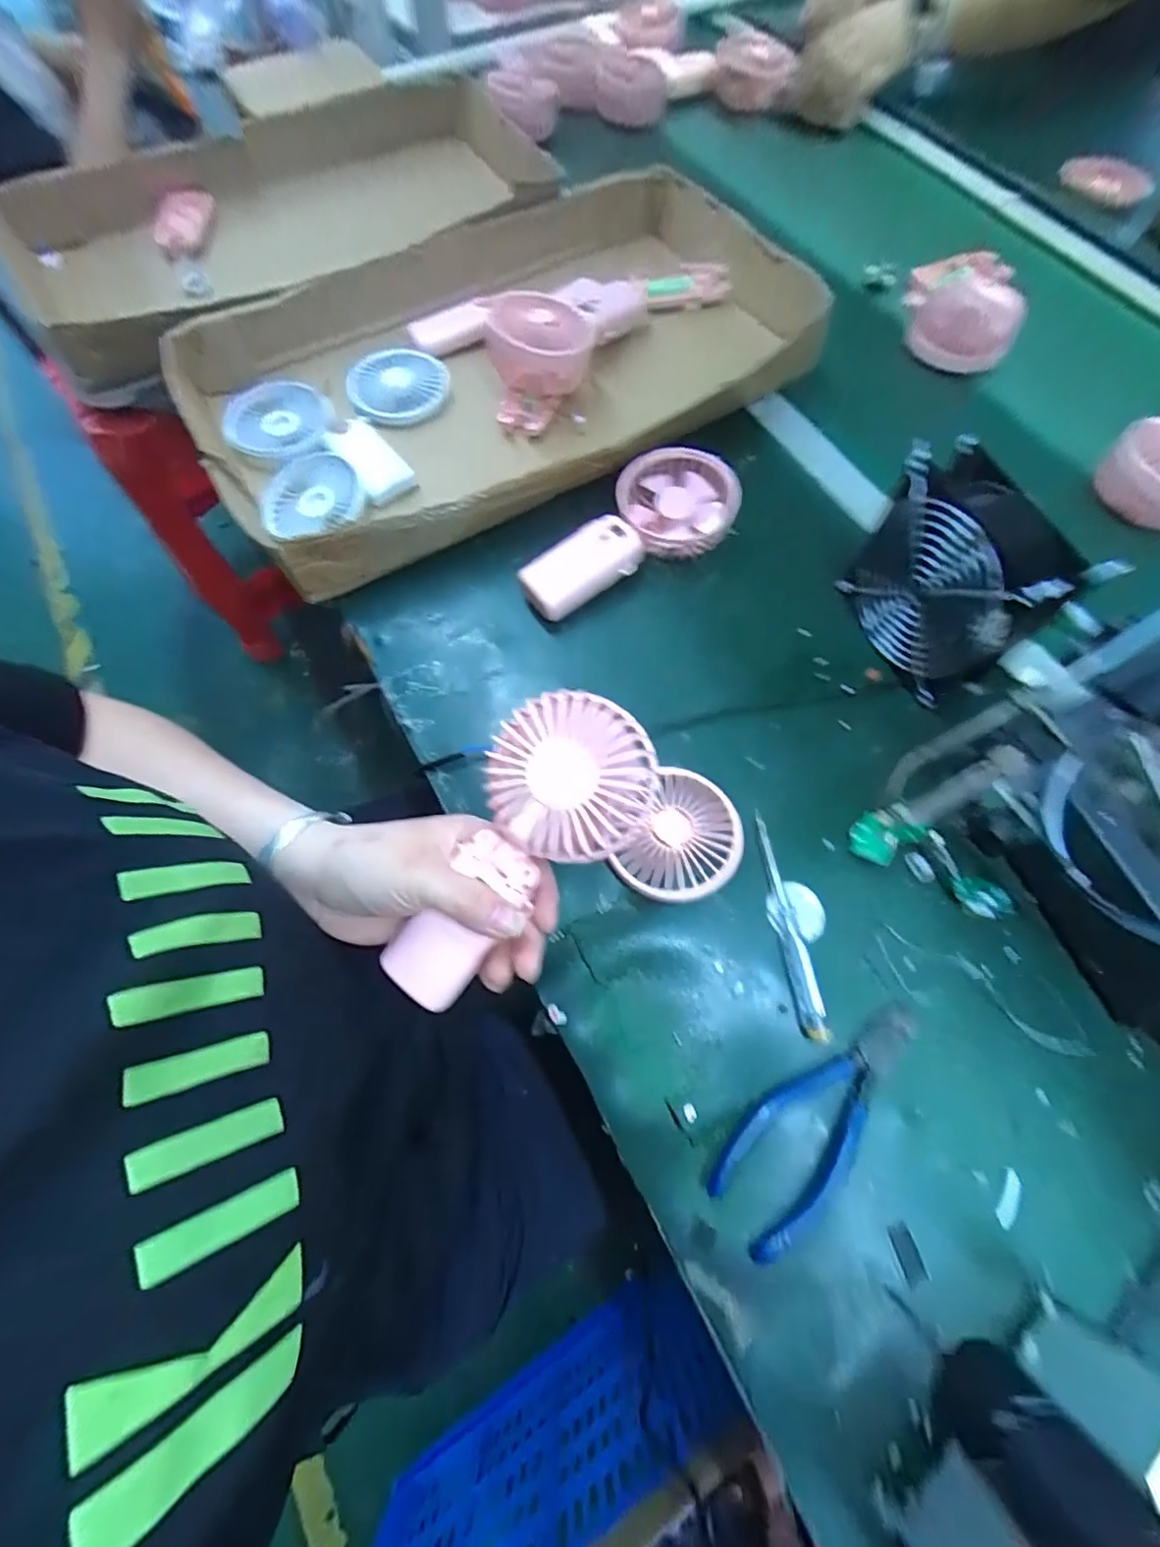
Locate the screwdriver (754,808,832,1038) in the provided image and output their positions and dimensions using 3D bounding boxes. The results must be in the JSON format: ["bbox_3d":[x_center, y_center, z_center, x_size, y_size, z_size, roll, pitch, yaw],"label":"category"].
[{"bbox_3d":[0.129,0.091,0.351,0.015,0.008,0.140,-8,69,-1],"label":"screwdriver"}]

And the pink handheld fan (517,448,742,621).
[{"bbox_3d":[0.037,-0.197,0.448,0.190,0.035,0.086,-26,70,-7],"label":"pink handheld fan"}]

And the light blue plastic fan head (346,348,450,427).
[{"bbox_3d":[-0.166,-0.358,0.514,0.089,0.013,0.089,-13,69,-3],"label":"light blue plastic fan head"}]

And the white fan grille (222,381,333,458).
[{"bbox_3d":[-0.264,-0.315,0.496,0.091,0.011,0.088,-2,69,1],"label":"white fan grille"}]

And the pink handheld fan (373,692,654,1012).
[{"bbox_3d":[-0.033,0.042,0.291,0.079,0.034,0.179,40,100,16],"label":"pink handheld fan"}]

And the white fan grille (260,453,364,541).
[{"bbox_3d":[-0.226,-0.233,0.471,0.090,0.009,0.072,-13,88,10],"label":"white fan grille"}]

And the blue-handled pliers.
[{"bbox_3d":[0.139,0.188,0.310,0.153,0.015,0.054,-38,72,-12],"label":"blue-handled pliers"}]

